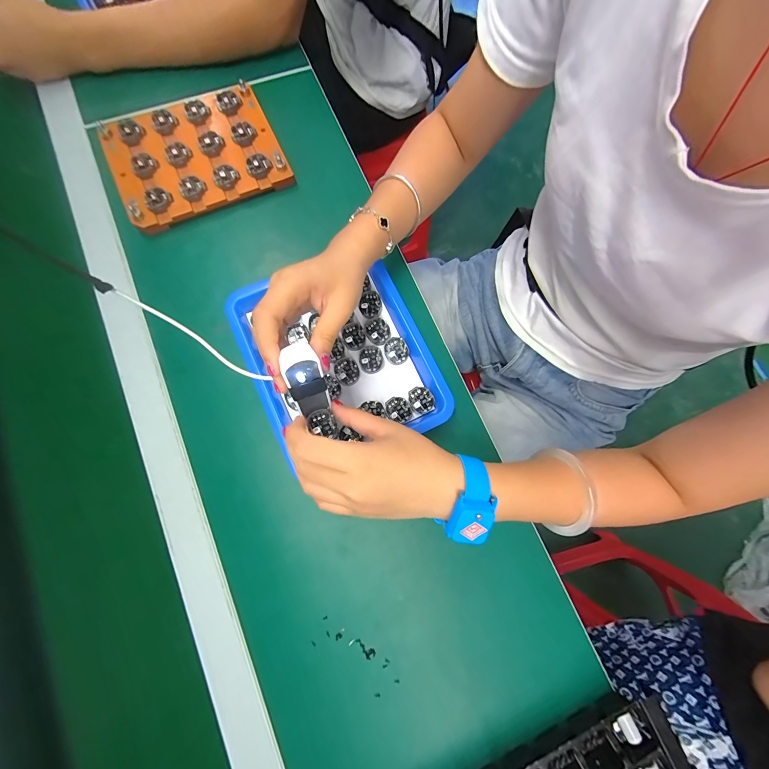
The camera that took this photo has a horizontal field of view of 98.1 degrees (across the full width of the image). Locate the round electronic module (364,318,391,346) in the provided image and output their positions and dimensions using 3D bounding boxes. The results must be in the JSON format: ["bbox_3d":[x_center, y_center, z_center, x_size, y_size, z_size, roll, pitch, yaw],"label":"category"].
[{"bbox_3d":[-0.008,-0.059,0.363,0.025,0.004,0.031,-33,82,-7],"label":"round electronic module"}]

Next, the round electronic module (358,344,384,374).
[{"bbox_3d":[-0.014,-0.027,0.360,0.026,0.004,0.029,-27,82,-6],"label":"round electronic module"}]

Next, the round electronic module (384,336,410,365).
[{"bbox_3d":[0.013,-0.036,0.362,0.025,0.006,0.028,-13,80,-4],"label":"round electronic module"}]

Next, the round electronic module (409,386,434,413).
[{"bbox_3d":[0.039,0.016,0.351,0.025,0.004,0.028,-28,82,-6],"label":"round electronic module"}]

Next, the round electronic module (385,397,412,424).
[{"bbox_3d":[0.015,0.026,0.349,0.023,0.004,0.029,-33,82,-7],"label":"round electronic module"}]

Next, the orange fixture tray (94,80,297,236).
[{"bbox_3d":[-0.226,-0.279,0.401,0.187,0.023,0.154,-24,81,-5],"label":"orange fixture tray"}]

